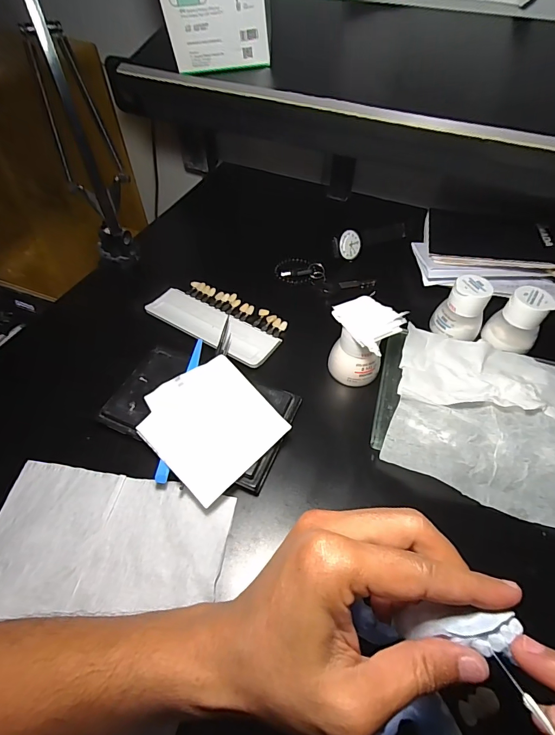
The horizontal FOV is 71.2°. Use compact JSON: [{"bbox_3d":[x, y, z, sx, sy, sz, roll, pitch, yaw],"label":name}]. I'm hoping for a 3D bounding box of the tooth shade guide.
[{"bbox_3d":[-0.064,-0.053,0.423,0.146,0.013,0.078,29,57,20],"label":"tooth shade guide"}]

